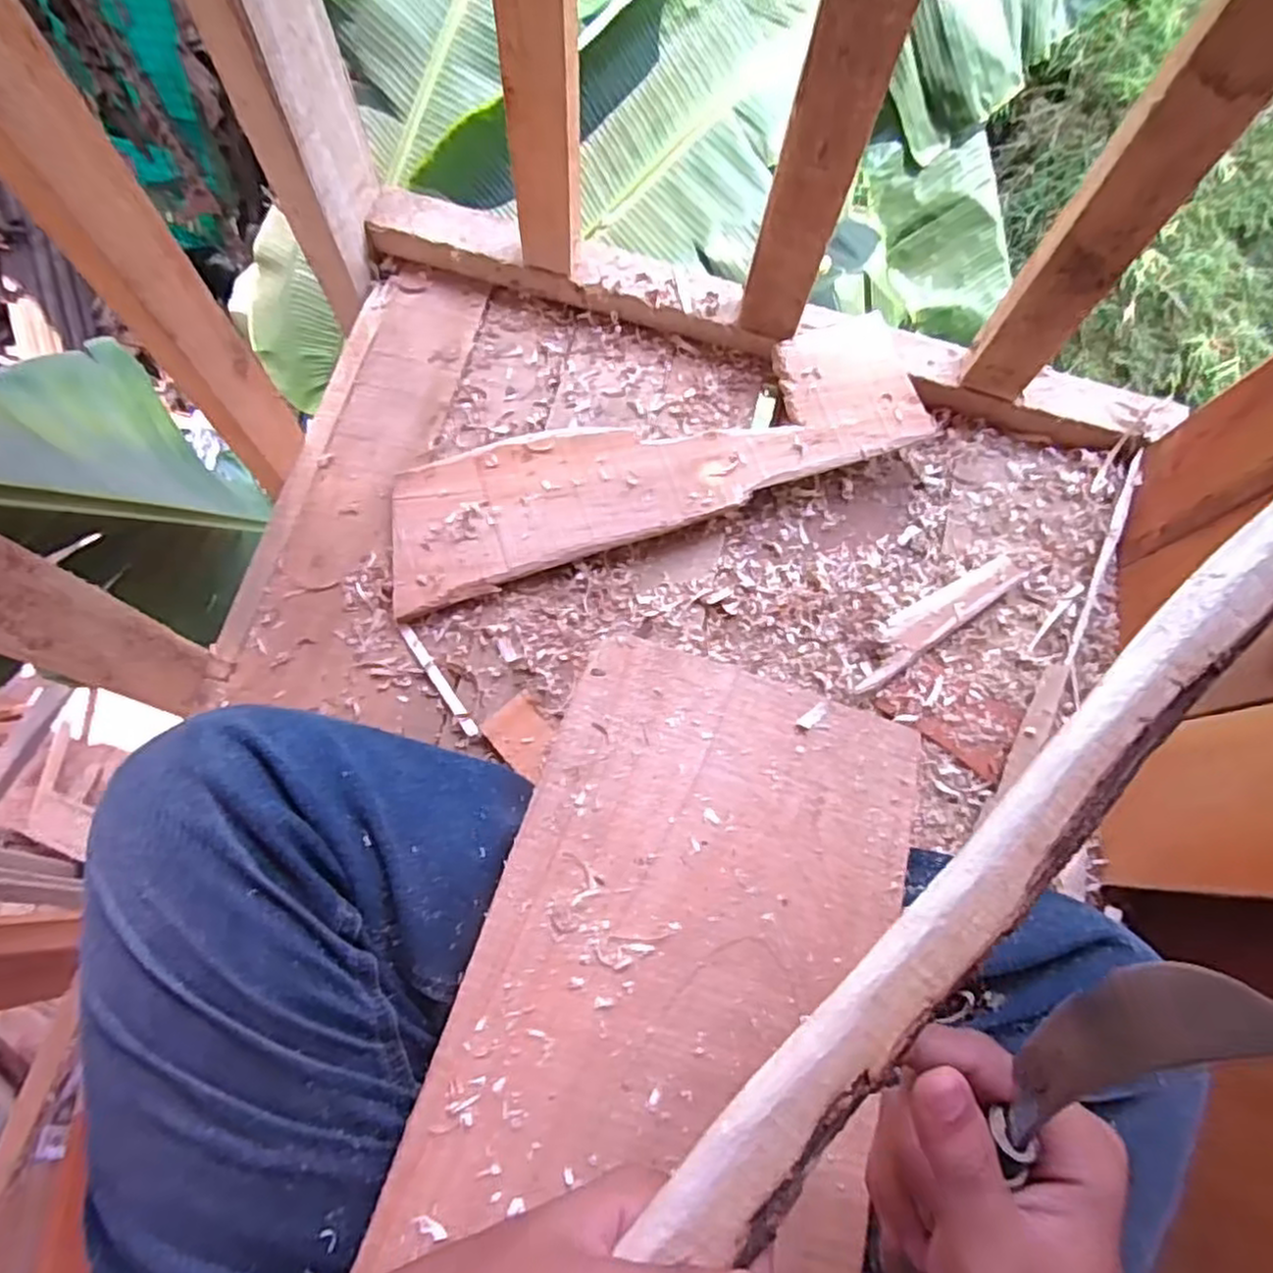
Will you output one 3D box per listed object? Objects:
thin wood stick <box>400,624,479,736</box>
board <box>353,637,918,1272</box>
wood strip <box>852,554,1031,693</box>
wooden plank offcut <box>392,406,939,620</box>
[{"bbox_3d":[-0.156,0.034,0.568,0.010,0.006,0.107,-35,77,-12],"label":"thin wood stick"},{"bbox_3d":[0.027,0.159,0.349,0.198,0.007,0.309,19,62,0],"label":"board"},{"bbox_3d":[0.243,-0.017,0.583,0.175,0.016,0.036,-33,76,-12],"label":"wood strip"},{"bbox_3d":[0.011,-0.142,0.602,0.441,0.028,0.116,-19,74,-8],"label":"wooden plank offcut"}]

